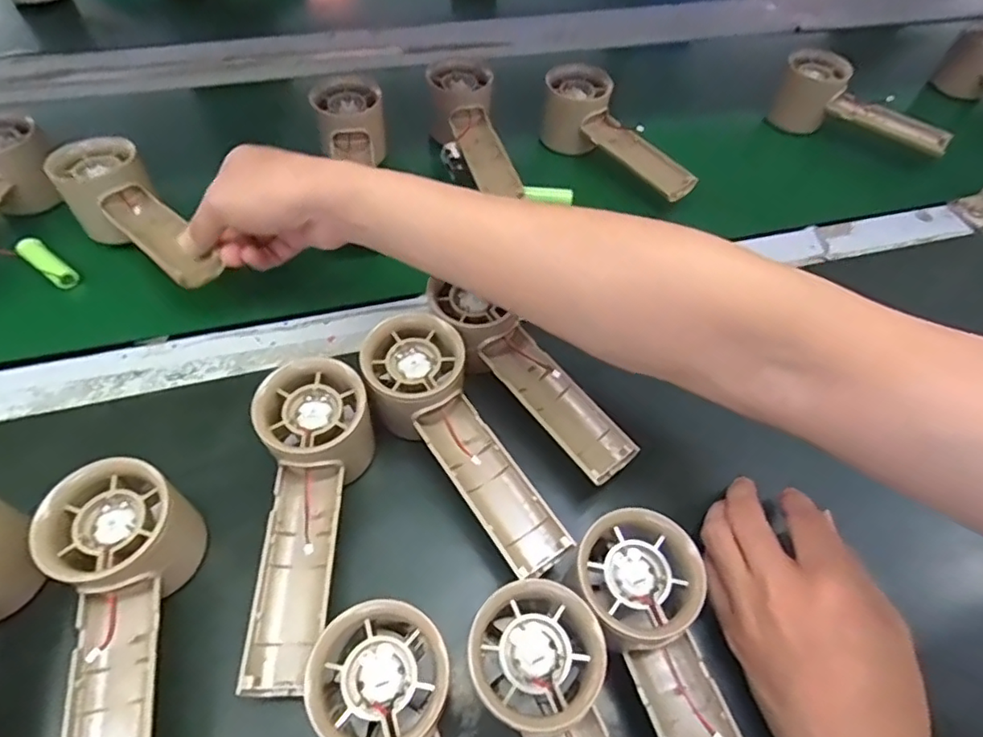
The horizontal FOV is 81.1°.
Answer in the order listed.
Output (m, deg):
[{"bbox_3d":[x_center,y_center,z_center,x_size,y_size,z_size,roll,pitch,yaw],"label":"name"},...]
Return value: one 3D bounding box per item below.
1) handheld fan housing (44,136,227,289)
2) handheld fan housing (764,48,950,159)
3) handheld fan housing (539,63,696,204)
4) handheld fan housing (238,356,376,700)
[{"bbox_3d":[-0.238,-0.098,0.399,0.153,0.049,0.055,39,62,19],"label":"handheld fan housing"},{"bbox_3d":[0.346,-0.241,0.537,0.152,0.058,0.055,26,59,12],"label":"handheld fan housing"},{"bbox_3d":[0.109,-0.191,0.498,0.051,0.075,0.154,-37,67,-24],"label":"handheld fan housing"},{"bbox_3d":[-0.089,0.071,0.286,0.052,0.047,0.153,-3,57,-6],"label":"handheld fan housing"}]

